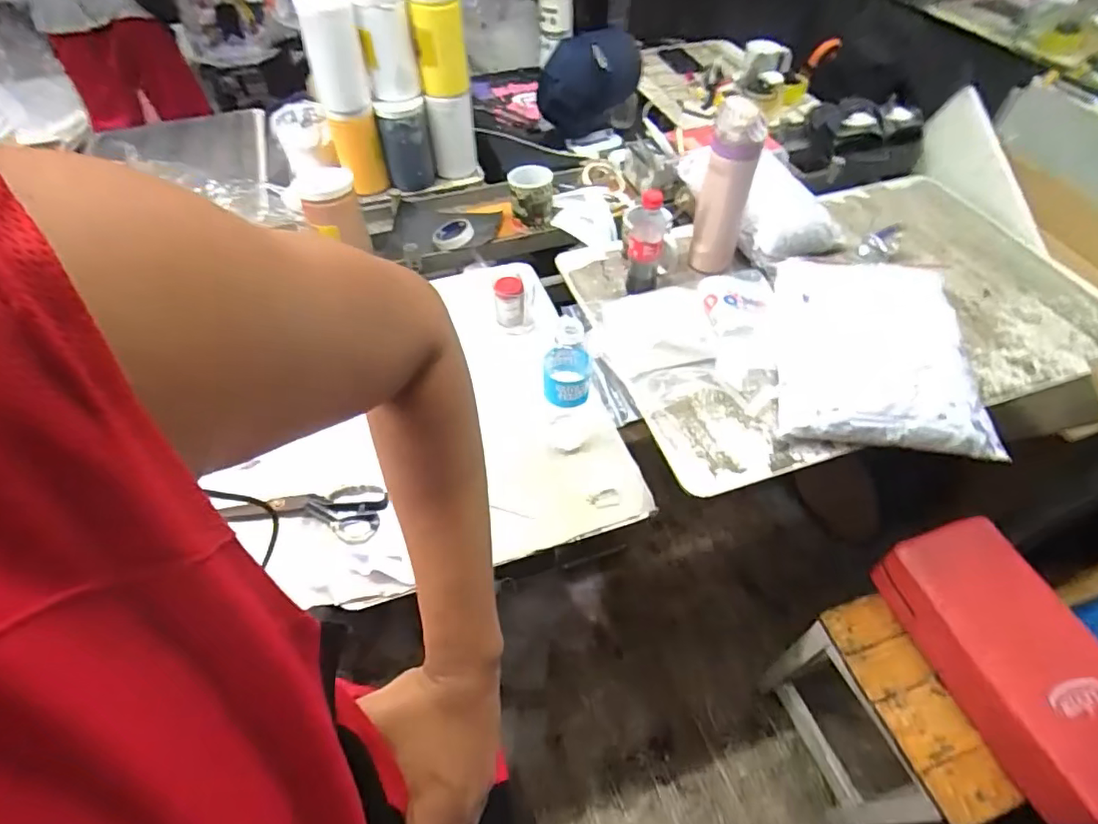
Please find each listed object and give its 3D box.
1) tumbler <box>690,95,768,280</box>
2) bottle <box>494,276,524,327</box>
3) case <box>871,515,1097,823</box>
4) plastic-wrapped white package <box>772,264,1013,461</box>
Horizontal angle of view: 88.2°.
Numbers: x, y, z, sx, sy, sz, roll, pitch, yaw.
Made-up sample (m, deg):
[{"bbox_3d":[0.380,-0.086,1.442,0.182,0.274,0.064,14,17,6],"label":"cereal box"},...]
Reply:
[{"bbox_3d":[0.287,-0.360,0.931,0.071,0.261,0.069,0,52,0],"label":"tumbler"},{"bbox_3d":[-0.065,-0.176,0.928,0.051,0.088,0.048,-5,52,-4],"label":"bottle"},{"bbox_3d":[0.710,0.369,0.859,0.209,0.087,0.402,-15,53,-11],"label":"case"},{"bbox_3d":[0.484,-0.105,0.842,0.265,0.087,0.341,8,52,7],"label":"plastic-wrapped white package"}]

